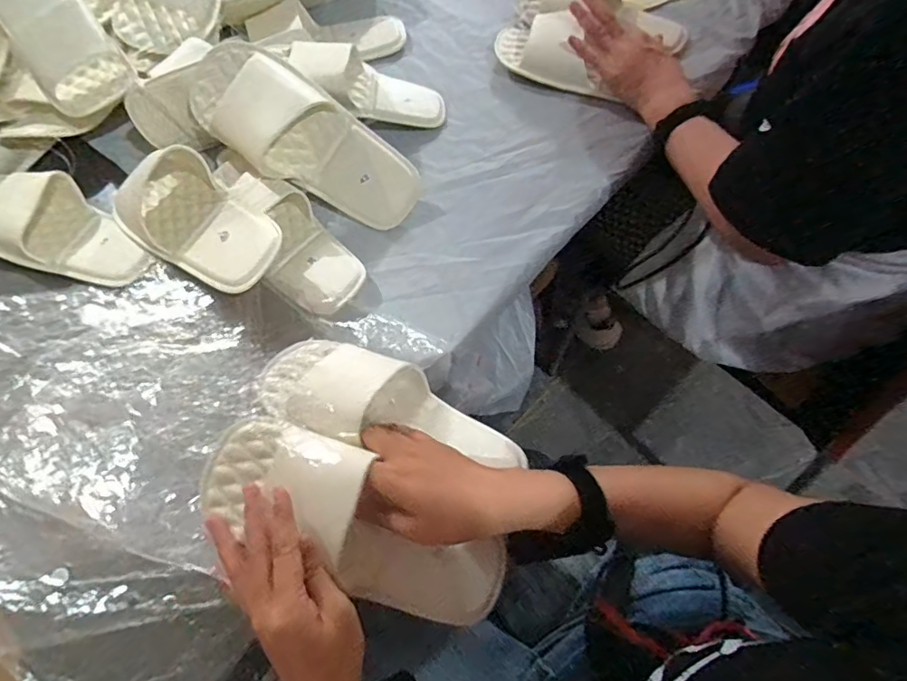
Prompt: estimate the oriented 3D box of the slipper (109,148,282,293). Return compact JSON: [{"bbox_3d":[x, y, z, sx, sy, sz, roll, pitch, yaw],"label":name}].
[{"bbox_3d":[-0.292,-0.145,0.554,0.273,0.056,0.113,33,72,27],"label":"slipper"}]

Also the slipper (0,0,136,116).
[{"bbox_3d":[-0.474,-0.366,0.600,0.098,0.048,0.234,-40,91,-14],"label":"slipper"}]

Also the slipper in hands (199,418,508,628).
[{"bbox_3d":[-0.073,0.143,0.401,0.244,0.054,0.090,35,72,-4],"label":"slipper in hands"}]

